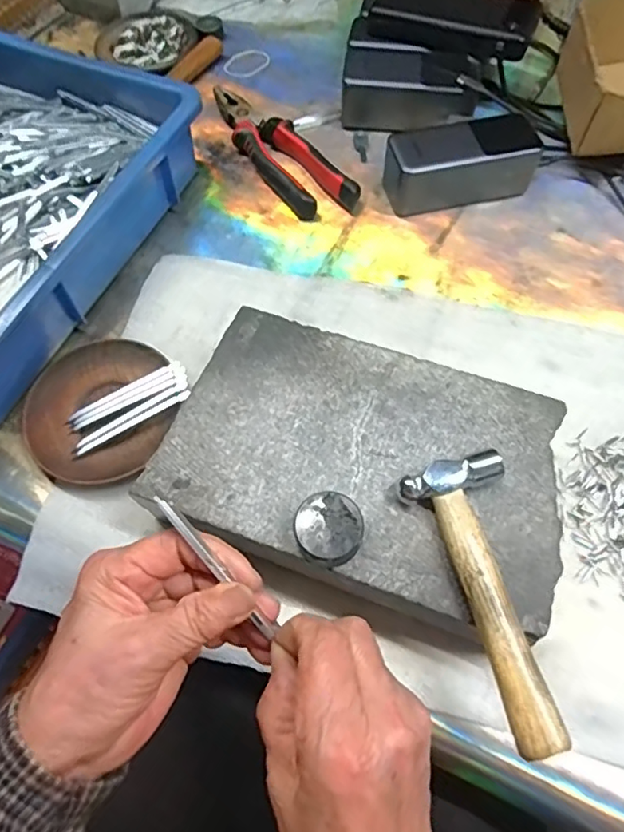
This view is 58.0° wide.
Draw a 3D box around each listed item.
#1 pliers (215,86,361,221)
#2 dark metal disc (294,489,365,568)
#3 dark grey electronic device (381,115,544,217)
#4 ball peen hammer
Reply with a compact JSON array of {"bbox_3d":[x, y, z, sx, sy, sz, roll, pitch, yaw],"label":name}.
[{"bbox_3d":[-0.037,-0.258,0.545,0.051,0.027,0.209,-32,66,-16],"label":"pliers"},{"bbox_3d":[0.009,0.063,0.317,0.037,0.021,0.036,-1,63,1],"label":"dark metal disc"},{"bbox_3d":[0.135,-0.223,0.507,0.130,0.055,0.054,-12,63,-6],"label":"dark grey electronic device"},{"bbox_3d":[0.103,0.092,0.299,0.058,0.021,0.147,-20,64,-8],"label":"ball peen hammer"}]

